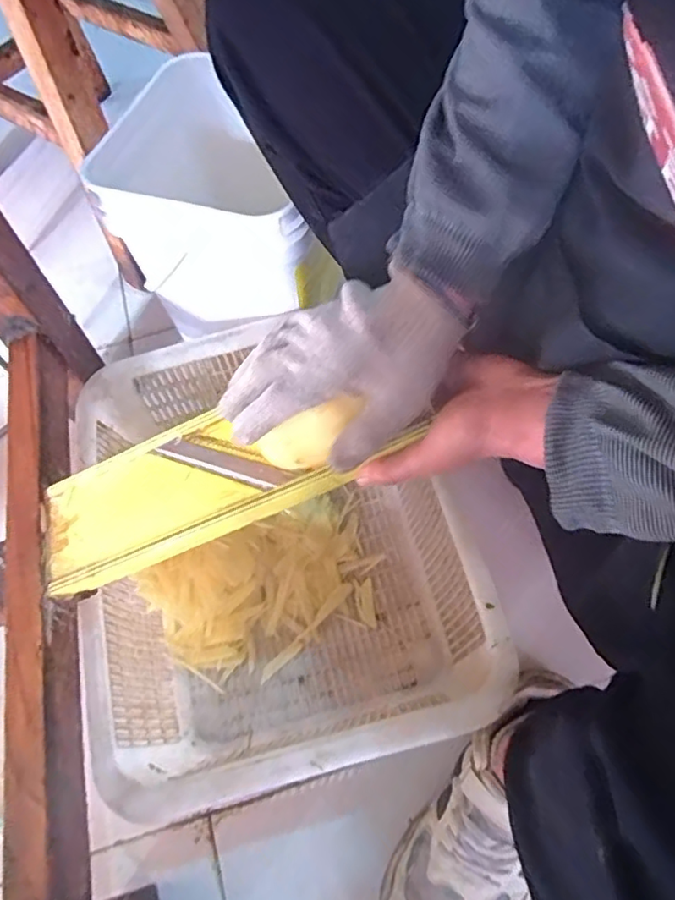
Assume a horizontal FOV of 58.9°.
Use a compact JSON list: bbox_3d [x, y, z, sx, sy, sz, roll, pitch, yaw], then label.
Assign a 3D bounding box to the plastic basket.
[{"bbox_3d":[-0.071,0.088,0.614,0.341,0.131,0.445,-15,62,-4],"label":"plastic basket"}]

